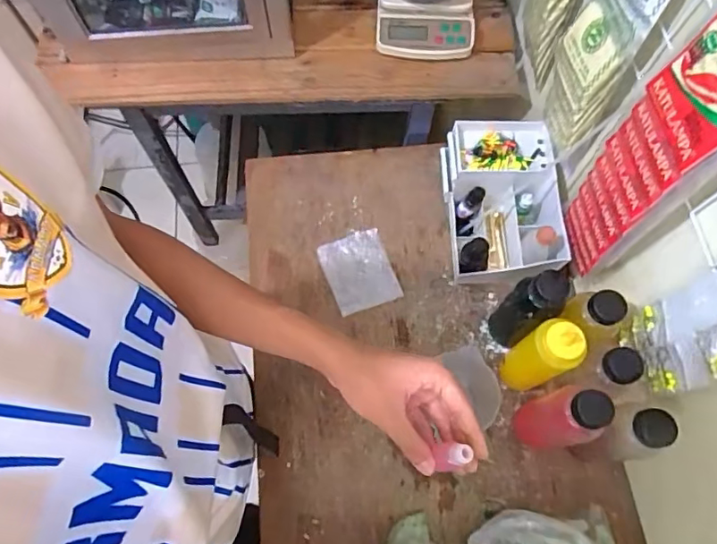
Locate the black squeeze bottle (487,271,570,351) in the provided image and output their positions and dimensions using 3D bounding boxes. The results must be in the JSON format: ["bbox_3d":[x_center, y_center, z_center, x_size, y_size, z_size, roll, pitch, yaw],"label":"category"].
[{"bbox_3d":[0.215,0.056,0.685,0.055,0.193,0.056,0,69,-1],"label":"black squeeze bottle"}]

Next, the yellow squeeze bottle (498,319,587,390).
[{"bbox_3d":[0.227,0.109,0.655,0.045,0.180,0.055,-31,72,-13],"label":"yellow squeeze bottle"}]

